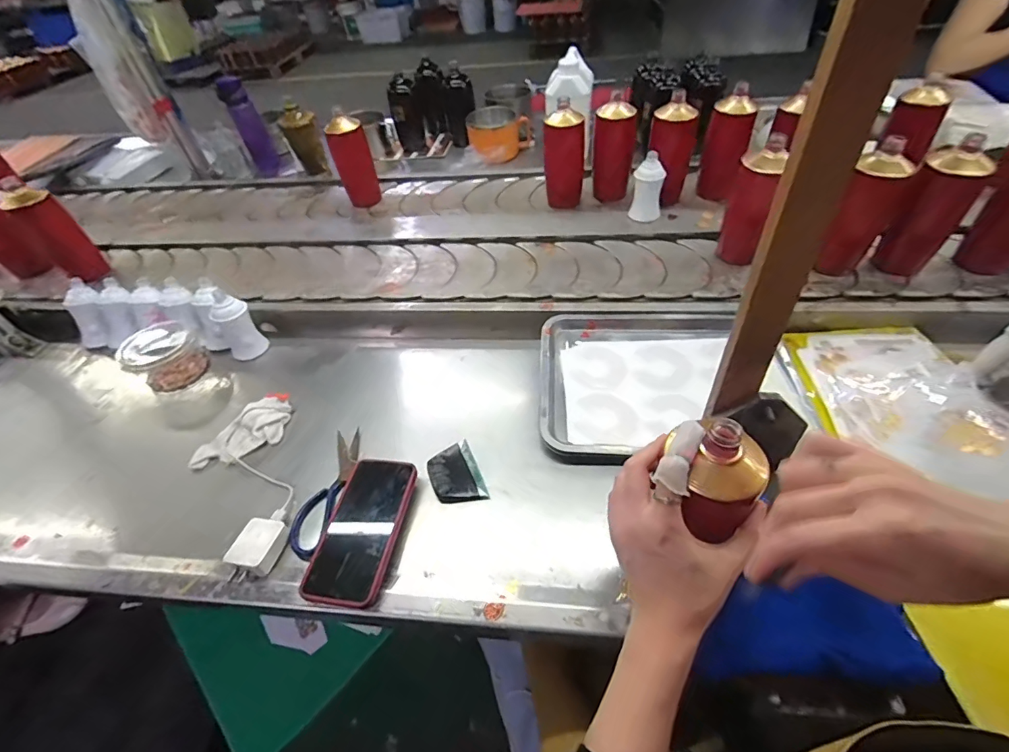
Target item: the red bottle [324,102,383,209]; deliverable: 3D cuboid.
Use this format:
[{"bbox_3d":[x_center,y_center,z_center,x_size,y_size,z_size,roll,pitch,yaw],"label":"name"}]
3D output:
[{"bbox_3d":[-0.332,-0.476,1.019,0.066,0.180,0.063,30,58,28],"label":"red bottle"}]

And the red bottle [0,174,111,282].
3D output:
[{"bbox_3d":[-0.886,-0.288,0.907,0.067,0.184,0.069,-19,50,-11],"label":"red bottle"}]

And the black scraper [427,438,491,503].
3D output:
[{"bbox_3d":[-0.062,0.122,0.568,0.059,0.015,0.087,-19,50,-11],"label":"black scraper"}]

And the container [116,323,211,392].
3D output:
[{"bbox_3d":[-0.560,-0.035,0.758,0.099,0.080,0.099,-3,49,3],"label":"container"}]

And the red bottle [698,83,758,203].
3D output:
[{"bbox_3d":[0.427,-0.438,0.887,0.074,0.185,0.077,15,52,18],"label":"red bottle"}]

